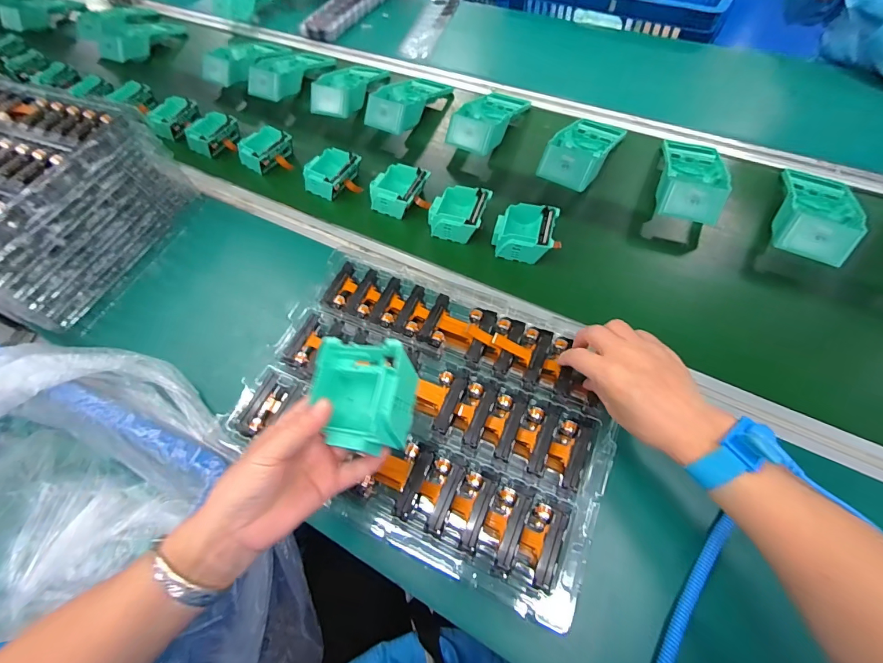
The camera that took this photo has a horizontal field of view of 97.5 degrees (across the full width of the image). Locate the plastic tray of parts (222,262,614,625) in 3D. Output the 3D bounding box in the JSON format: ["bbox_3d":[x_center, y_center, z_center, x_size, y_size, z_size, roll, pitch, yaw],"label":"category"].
[{"bbox_3d":[-0.014,0.073,0.414,0.378,0.042,0.264,22,64,15],"label":"plastic tray of parts"}]

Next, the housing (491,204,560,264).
[{"bbox_3d":[0.115,-0.135,0.540,0.081,0.045,0.079,15,63,12],"label":"housing"}]

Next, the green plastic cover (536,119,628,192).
[{"bbox_3d":[0.226,-0.295,0.618,0.089,0.057,0.188,28,66,18],"label":"green plastic cover"}]

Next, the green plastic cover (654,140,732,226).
[{"bbox_3d":[0.372,-0.238,0.580,0.094,0.053,0.192,18,63,14],"label":"green plastic cover"}]

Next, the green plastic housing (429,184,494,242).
[{"bbox_3d":[0.025,-0.170,0.565,0.077,0.048,0.078,15,63,12],"label":"green plastic housing"}]

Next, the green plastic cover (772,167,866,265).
[{"bbox_3d":[0.518,-0.168,0.536,0.094,0.051,0.201,26,66,17],"label":"green plastic cover"}]

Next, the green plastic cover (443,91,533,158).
[{"bbox_3d":[0.083,-0.368,0.678,0.095,0.042,0.196,24,51,15],"label":"green plastic cover"}]

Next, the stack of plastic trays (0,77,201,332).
[{"bbox_3d":[-0.614,-0.204,0.551,0.368,0.131,0.272,20,64,14],"label":"stack of plastic trays"}]

